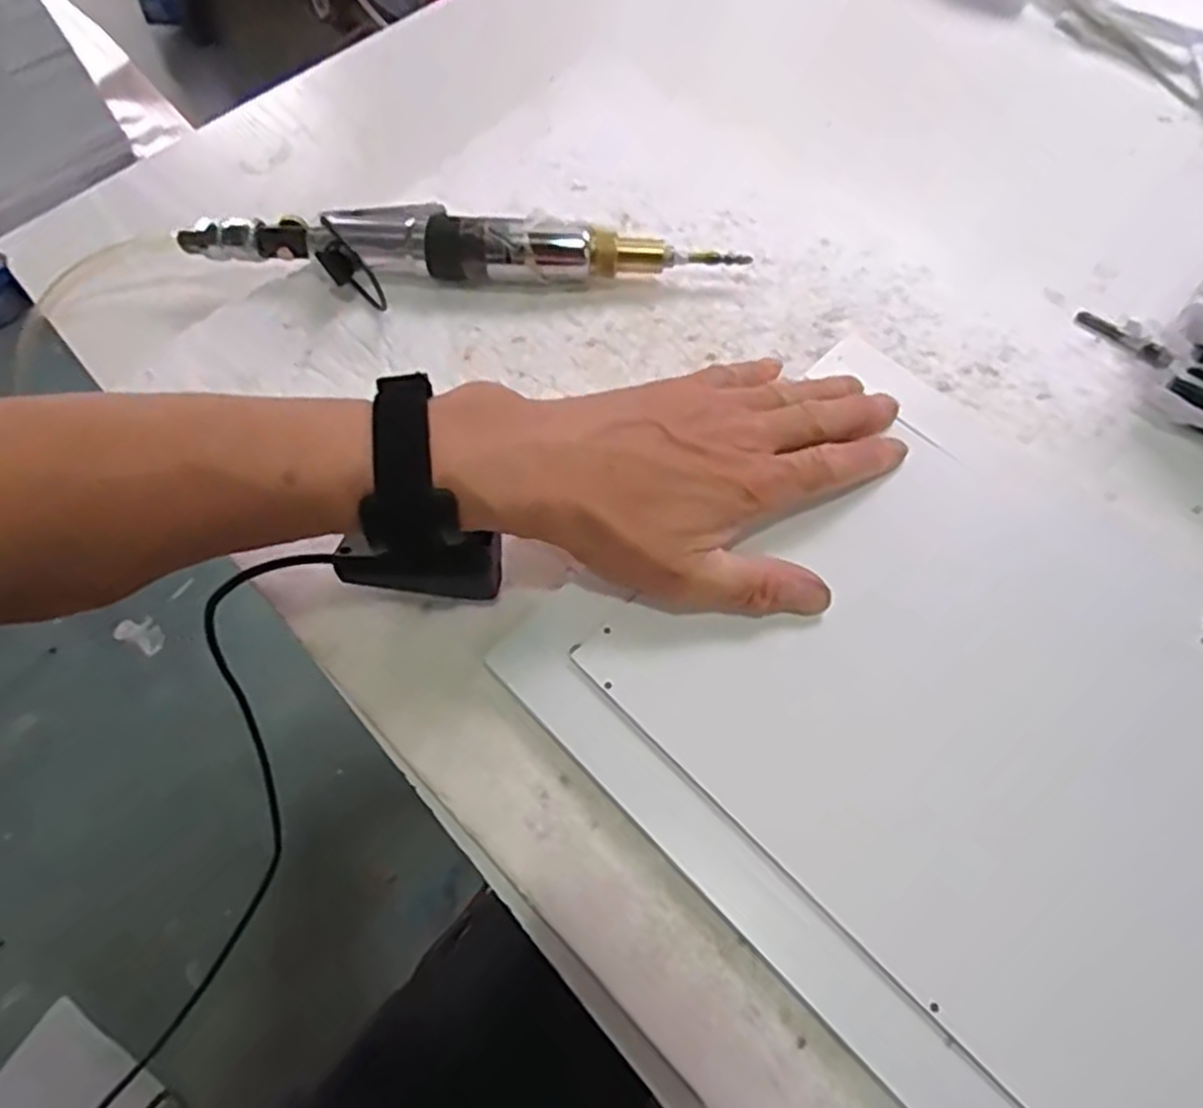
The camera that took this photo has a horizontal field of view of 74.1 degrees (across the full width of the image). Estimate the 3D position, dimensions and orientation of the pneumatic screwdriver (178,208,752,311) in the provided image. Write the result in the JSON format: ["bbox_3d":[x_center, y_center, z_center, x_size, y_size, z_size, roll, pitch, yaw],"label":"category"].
[{"bbox_3d":[-0.080,-0.170,0.445,0.314,0.037,0.062,1,64,4],"label":"pneumatic screwdriver"}]

